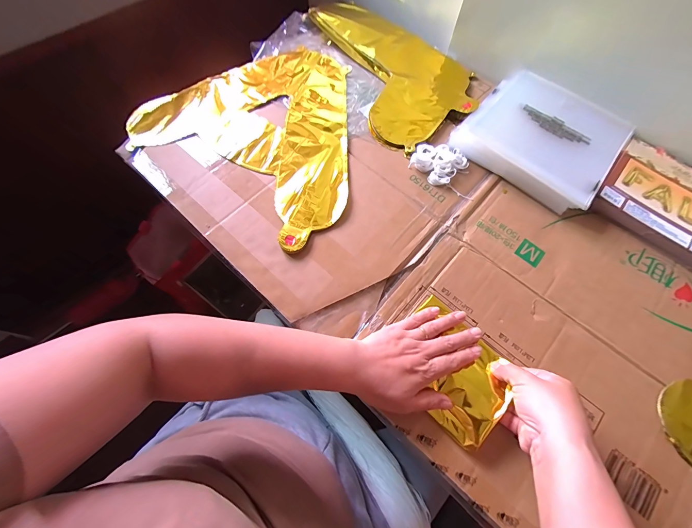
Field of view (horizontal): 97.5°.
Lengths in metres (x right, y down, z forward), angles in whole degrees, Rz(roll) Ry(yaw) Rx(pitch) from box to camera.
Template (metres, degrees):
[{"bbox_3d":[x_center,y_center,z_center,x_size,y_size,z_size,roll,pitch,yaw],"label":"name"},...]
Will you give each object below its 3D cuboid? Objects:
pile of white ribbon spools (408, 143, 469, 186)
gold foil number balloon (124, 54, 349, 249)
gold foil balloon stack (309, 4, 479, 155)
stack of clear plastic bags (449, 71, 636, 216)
[{"bbox_3d":[0.146,-0.165,0.485,0.075,0.013,0.076,-41,73,-17],"label":"pile of white ribbon spools"},{"bbox_3d":[-0.119,-0.246,0.507,0.393,0.013,0.342,33,69,13],"label":"gold foil number balloon"},{"bbox_3d":[0.095,-0.396,0.593,0.225,0.034,0.432,-18,68,-9],"label":"gold foil balloon stack"},{"bbox_3d":[0.318,-0.210,0.493,0.217,0.031,0.225,37,70,14],"label":"stack of clear plastic bags"}]

